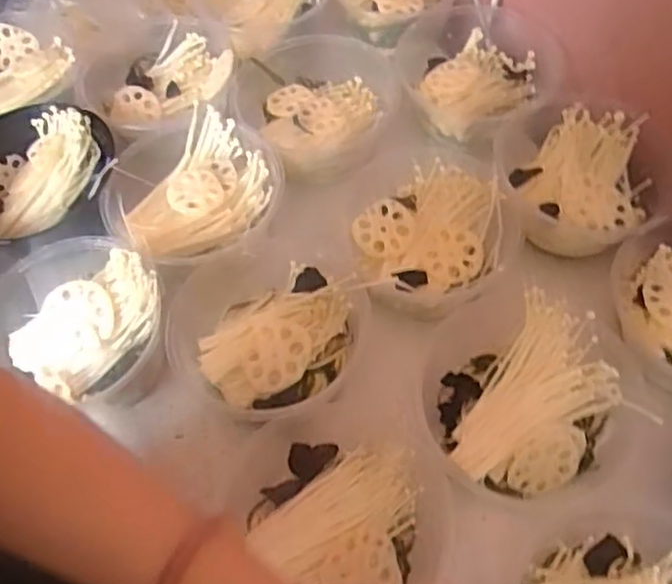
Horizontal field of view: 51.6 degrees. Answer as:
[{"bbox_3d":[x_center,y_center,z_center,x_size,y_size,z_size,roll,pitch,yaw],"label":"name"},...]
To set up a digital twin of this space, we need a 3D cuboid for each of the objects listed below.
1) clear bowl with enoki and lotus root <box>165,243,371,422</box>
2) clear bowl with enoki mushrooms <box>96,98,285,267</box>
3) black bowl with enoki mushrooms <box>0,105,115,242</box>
[{"bbox_3d":[-0.055,0.032,0.583,0.154,0.054,0.150,-1,59,2],"label":"clear bowl with enoki and lotus root"},{"bbox_3d":[-0.135,-0.086,0.660,0.164,0.068,0.175,-1,59,2],"label":"clear bowl with enoki mushrooms"},{"bbox_3d":[-0.308,-0.114,0.690,0.176,0.056,0.130,-18,59,-8],"label":"black bowl with enoki mushrooms"}]

